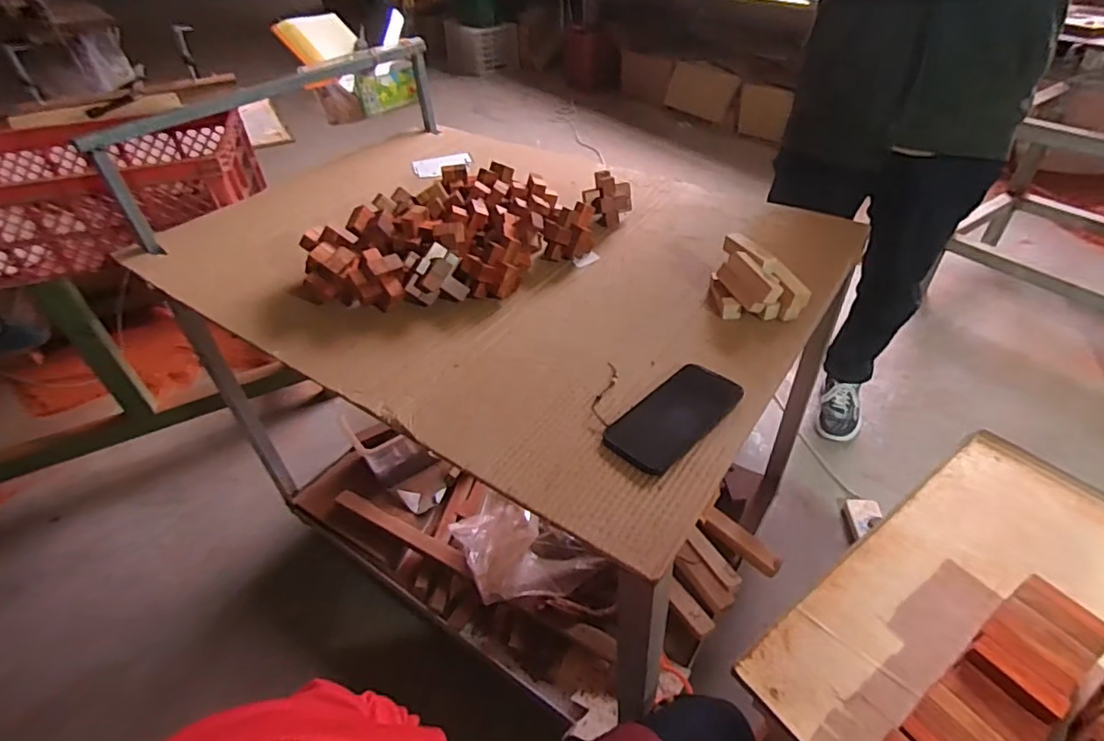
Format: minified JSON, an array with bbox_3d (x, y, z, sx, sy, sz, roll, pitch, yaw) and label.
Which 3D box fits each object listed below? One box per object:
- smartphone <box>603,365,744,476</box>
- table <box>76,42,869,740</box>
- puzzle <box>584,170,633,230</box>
[{"bbox_3d":[0.134,0.046,0.614,0.165,0.014,0.079,-32,49,-30],"label":"smartphone"},{"bbox_3d":[-0.084,0.035,1.099,0.966,0.742,0.708,24,47,27],"label":"table"},{"bbox_3d":[0.096,-0.294,0.960,0.082,0.075,0.065,2,41,4],"label":"puzzle"}]

